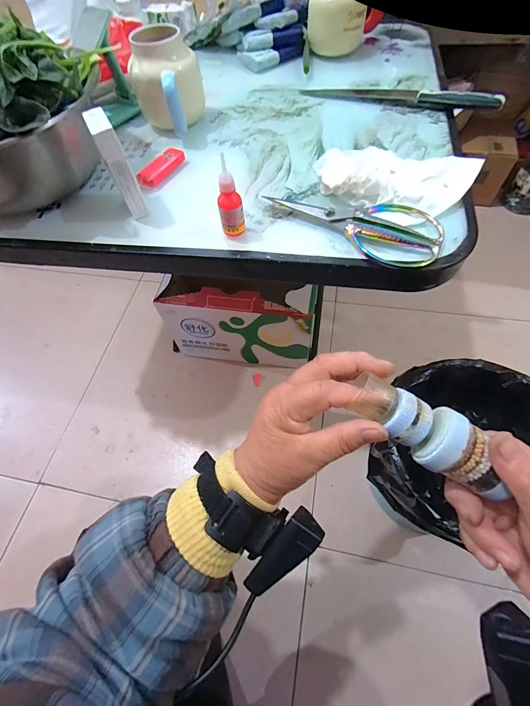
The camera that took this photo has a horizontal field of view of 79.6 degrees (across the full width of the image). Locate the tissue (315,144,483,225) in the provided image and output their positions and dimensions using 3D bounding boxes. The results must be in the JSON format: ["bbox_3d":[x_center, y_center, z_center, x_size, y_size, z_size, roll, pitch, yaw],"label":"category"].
[{"bbox_3d":[0.149,-0.216,0.378,0.173,0.034,0.126,27,65,19],"label":"tissue"}]

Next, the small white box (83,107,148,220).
[{"bbox_3d":[-0.165,-0.209,0.363,0.021,0.101,0.049,-26,60,-11],"label":"small white box"}]

